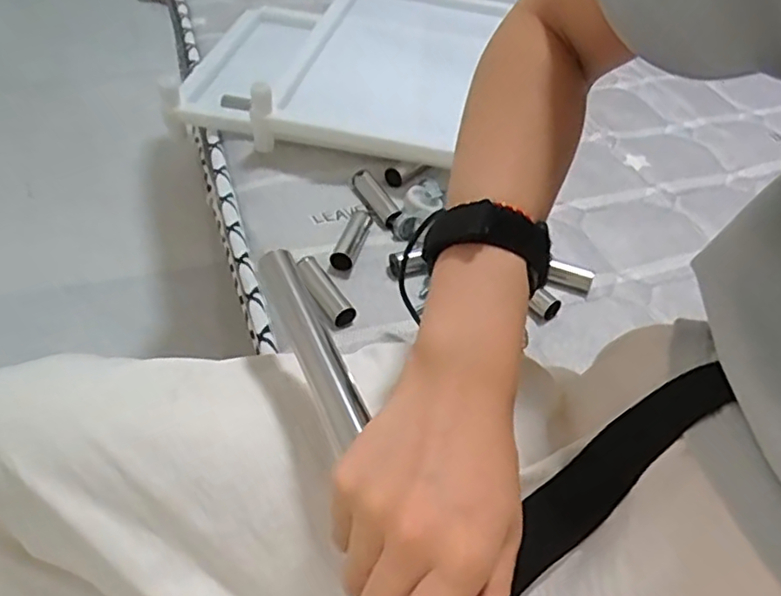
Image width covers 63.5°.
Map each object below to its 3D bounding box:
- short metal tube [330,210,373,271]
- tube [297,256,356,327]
[{"bbox_3d":[-0.037,-0.063,0.622,0.022,0.020,0.088,14,45,6],"label":"short metal tube"},{"bbox_3d":[-0.057,-0.007,0.560,0.022,0.027,0.069,-20,51,-26],"label":"tube"}]

